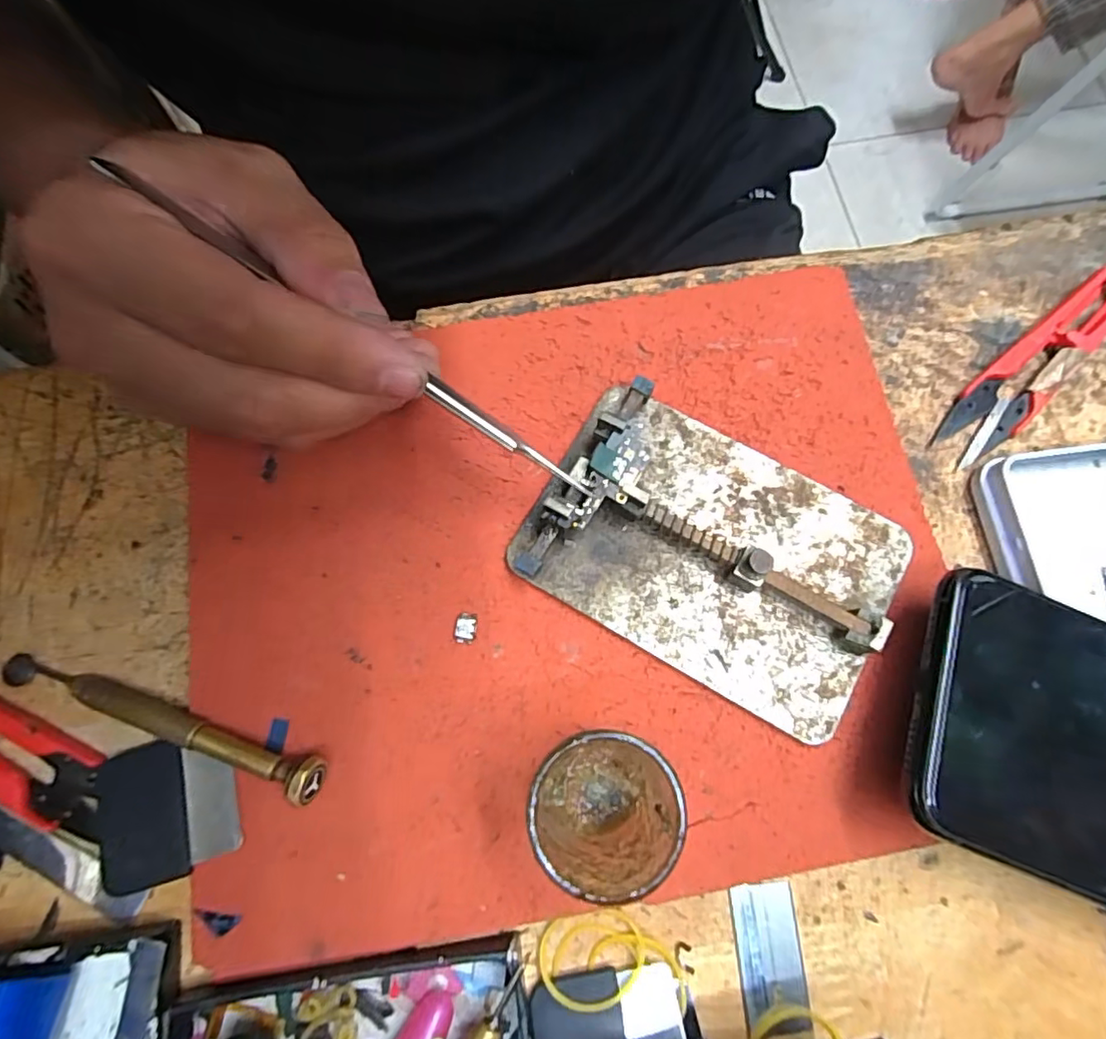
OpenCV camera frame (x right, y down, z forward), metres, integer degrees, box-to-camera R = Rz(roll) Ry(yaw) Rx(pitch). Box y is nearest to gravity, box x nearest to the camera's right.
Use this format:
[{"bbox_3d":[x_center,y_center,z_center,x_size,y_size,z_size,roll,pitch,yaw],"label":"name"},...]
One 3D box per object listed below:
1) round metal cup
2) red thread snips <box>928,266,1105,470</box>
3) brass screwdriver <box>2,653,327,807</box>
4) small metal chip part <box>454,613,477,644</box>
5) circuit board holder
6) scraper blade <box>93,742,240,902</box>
[{"bbox_3d":[0.013,0.080,0.158,0.035,0.049,0.037,-1,74,1],"label":"round metal cup"},{"bbox_3d":[0.181,-0.059,0.216,0.099,0.012,0.023,-40,77,-10],"label":"red thread snips"},{"bbox_3d":[-0.127,0.064,0.183,0.117,0.011,0.014,16,75,6],"label":"brass screwdriver"},{"bbox_3d":[-0.029,0.036,0.194,0.008,0.004,0.010,5,74,3],"label":"small metal chip part"},{"bbox_3d":[0.053,0.008,0.193,0.116,0.018,0.079,29,77,9],"label":"circuit board holder"},{"bbox_3d":[-0.119,0.089,0.180,0.041,0.004,0.039,-20,75,-4],"label":"scraper blade"}]

